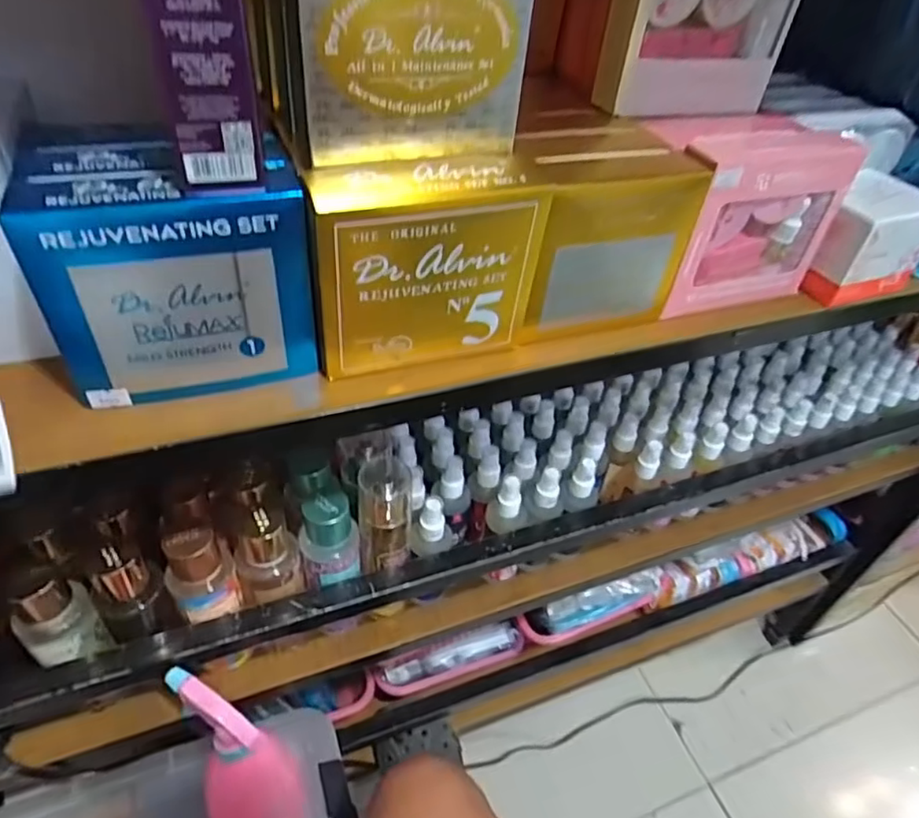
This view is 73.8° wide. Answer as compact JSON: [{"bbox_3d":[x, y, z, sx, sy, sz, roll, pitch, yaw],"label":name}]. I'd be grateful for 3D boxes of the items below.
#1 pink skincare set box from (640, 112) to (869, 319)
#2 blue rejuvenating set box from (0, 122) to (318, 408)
[{"bbox_3d":[0.212,-0.149,0.462,0.141,0.123,0.073,-11,46,-18],"label":"pink skincare set box"},{"bbox_3d":[-0.165,-0.091,0.363,0.132,0.122,0.108,-11,46,-18],"label":"blue rejuvenating set box"}]

